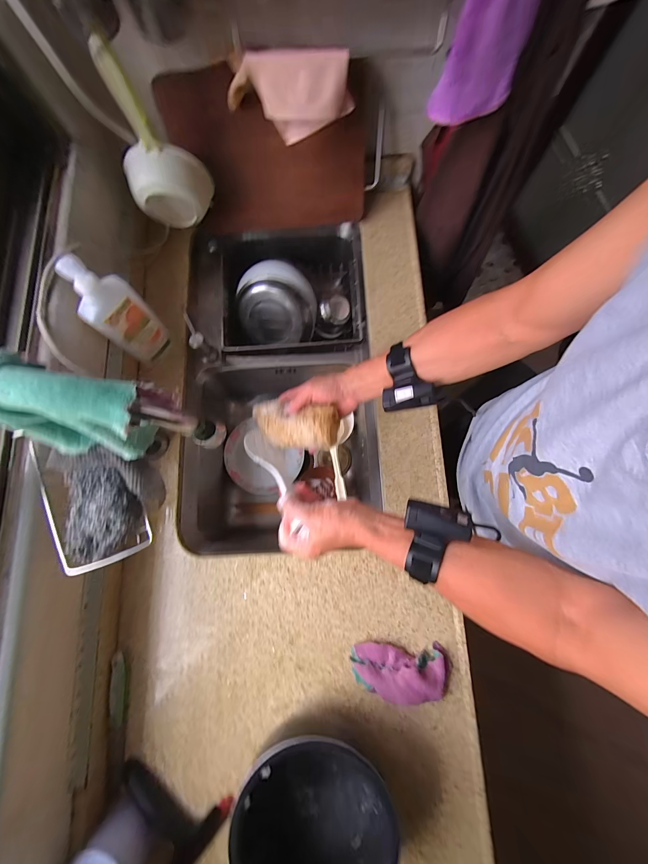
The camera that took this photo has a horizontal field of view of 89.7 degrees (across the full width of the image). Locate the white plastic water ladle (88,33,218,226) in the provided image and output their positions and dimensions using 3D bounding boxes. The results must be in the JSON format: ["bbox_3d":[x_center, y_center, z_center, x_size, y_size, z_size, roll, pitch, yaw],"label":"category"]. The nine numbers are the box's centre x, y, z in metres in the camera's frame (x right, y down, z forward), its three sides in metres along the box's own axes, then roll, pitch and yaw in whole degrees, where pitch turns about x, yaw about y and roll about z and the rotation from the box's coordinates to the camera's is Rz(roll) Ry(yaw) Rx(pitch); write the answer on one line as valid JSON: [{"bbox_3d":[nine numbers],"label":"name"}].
[{"bbox_3d":[-0.286,-0.465,0.533,0.118,0.238,0.095,16,78,4],"label":"white plastic water ladle"}]

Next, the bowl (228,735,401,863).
[{"bbox_3d":[-0.013,0.503,0.444,0.192,0.131,0.197,0,78,0],"label":"bowl"}]

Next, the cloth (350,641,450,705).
[{"bbox_3d":[0.126,0.384,0.520,0.158,0.037,0.077,1,78,0],"label":"cloth"}]

